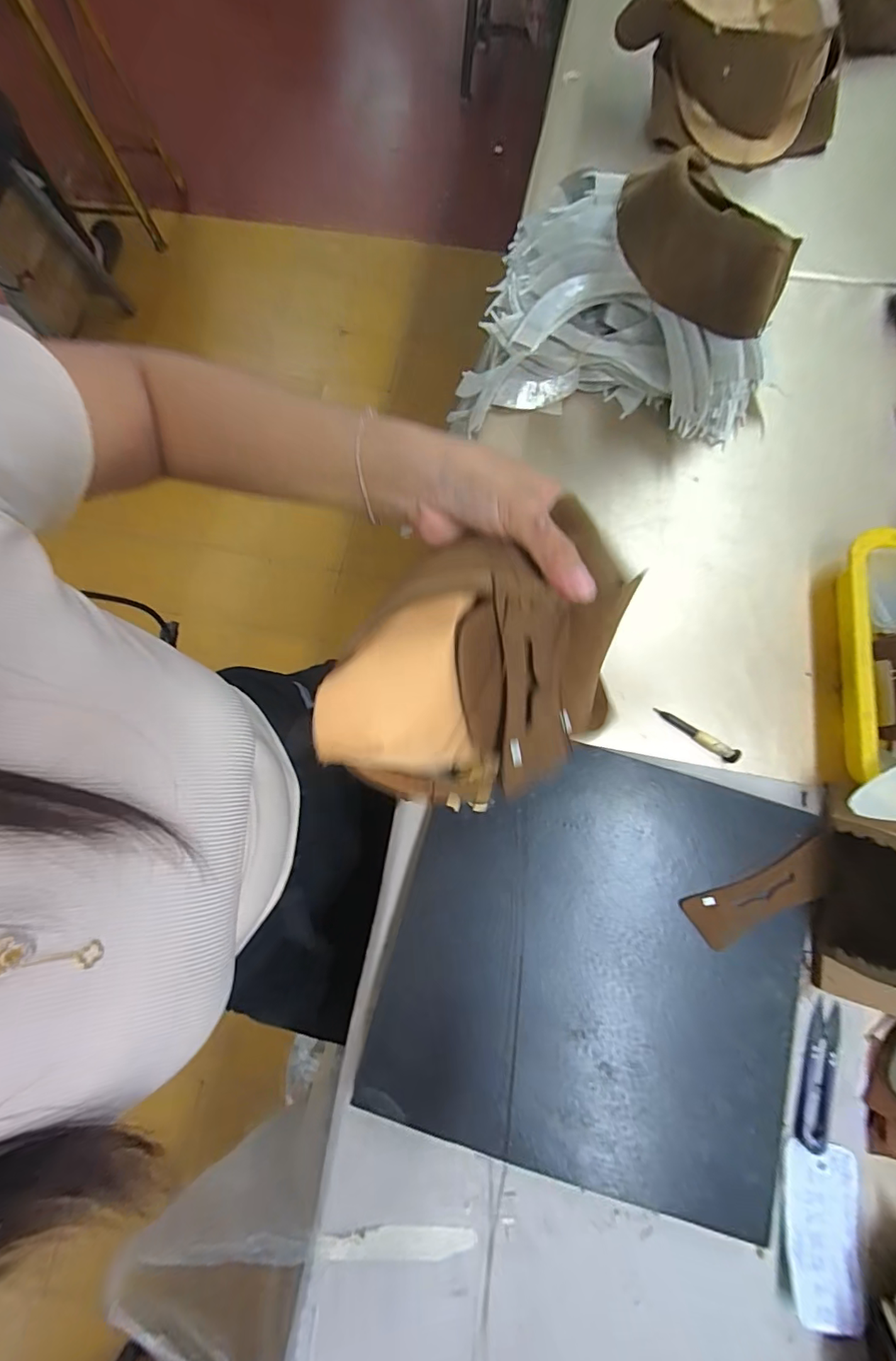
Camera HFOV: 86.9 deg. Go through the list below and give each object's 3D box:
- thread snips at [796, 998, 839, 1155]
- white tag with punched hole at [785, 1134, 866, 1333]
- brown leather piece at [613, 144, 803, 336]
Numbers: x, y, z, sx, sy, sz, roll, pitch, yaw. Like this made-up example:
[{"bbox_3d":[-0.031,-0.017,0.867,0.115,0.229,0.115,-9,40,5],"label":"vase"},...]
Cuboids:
[{"bbox_3d":[0.284,0.302,0.362,0.021,0.008,0.098,22,77,6],"label":"thread snips"},{"bbox_3d":[0.272,0.398,0.341,0.052,0.007,0.100,13,69,1],"label":"white tag with punched hole"},{"bbox_3d":[0.229,-0.406,0.405,0.169,0.092,0.138,23,78,6],"label":"brown leather piece"}]

